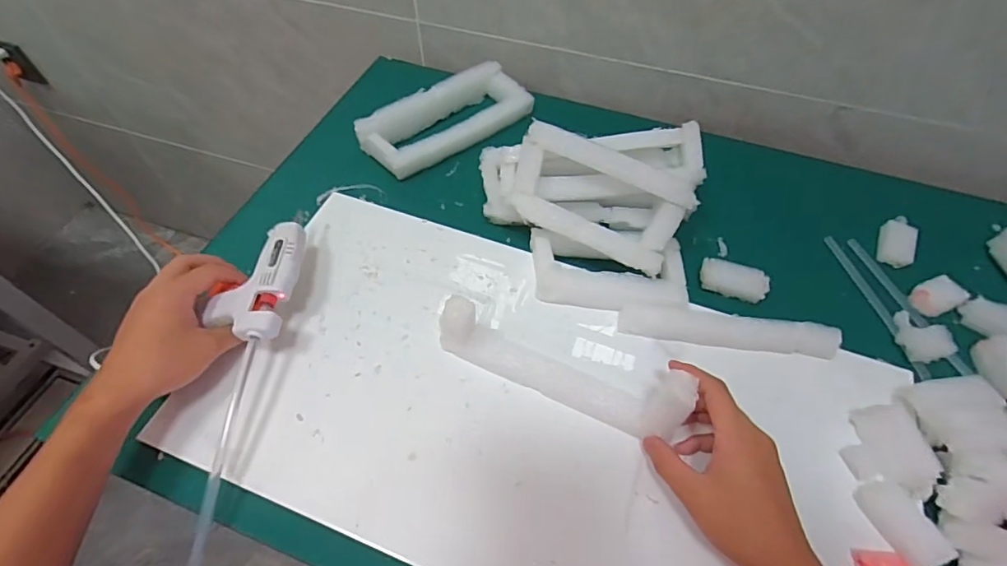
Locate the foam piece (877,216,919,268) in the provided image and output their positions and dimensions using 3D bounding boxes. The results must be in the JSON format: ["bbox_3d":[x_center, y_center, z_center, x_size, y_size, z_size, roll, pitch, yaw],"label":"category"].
[{"bbox_3d":[0.416,-0.044,0.534,0.030,0.015,0.061,22,58,13],"label":"foam piece"}]

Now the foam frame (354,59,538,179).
[{"bbox_3d":[-0.071,-0.204,0.626,0.212,0.037,0.098,-29,61,-19],"label":"foam frame"}]

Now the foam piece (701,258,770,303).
[{"bbox_3d":[0.228,-0.002,0.501,0.062,0.020,0.028,20,58,12],"label":"foam piece"}]

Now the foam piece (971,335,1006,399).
[{"bbox_3d":[0.440,0.075,0.446,0.019,0.029,0.057,5,57,2],"label":"foam piece"}]

